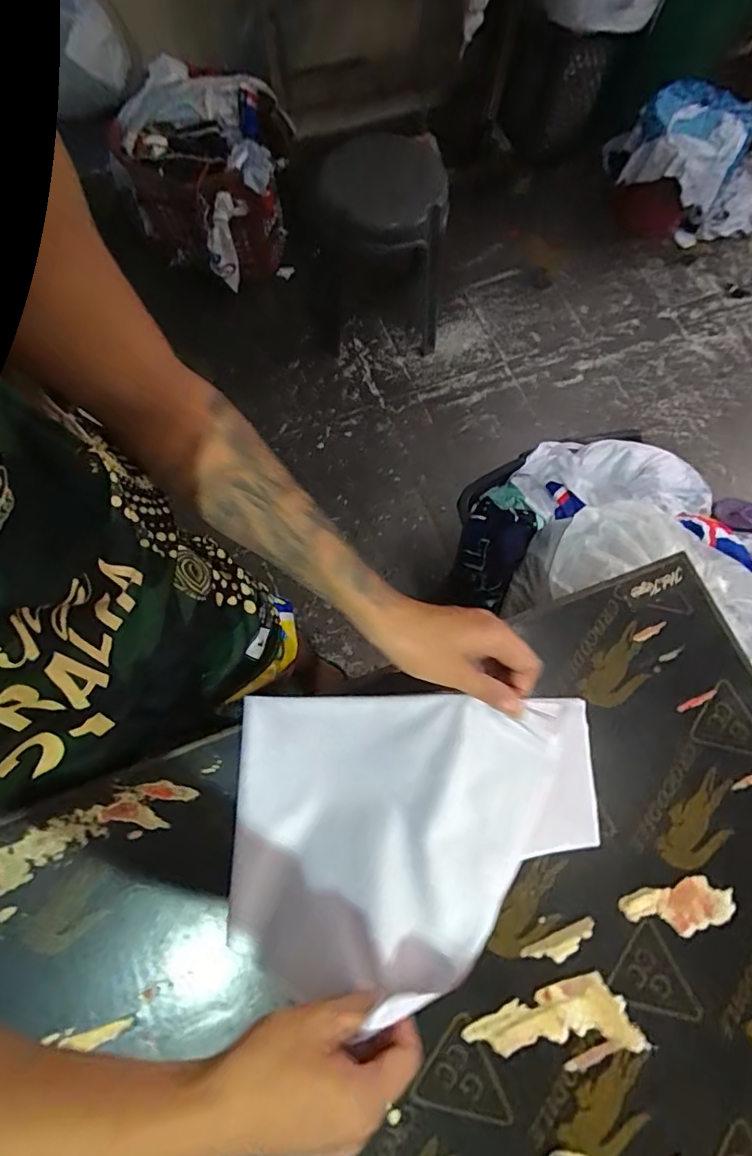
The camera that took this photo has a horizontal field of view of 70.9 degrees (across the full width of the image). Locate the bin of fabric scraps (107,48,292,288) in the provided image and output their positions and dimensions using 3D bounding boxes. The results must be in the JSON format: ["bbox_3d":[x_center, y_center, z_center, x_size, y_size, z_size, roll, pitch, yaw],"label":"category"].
[{"bbox_3d":[-0.450,-1.046,1.434,0.374,0.396,0.351,10,73,0],"label":"bin of fabric scraps"}]

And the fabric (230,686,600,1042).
[{"bbox_3d":[0.004,0.221,0.431,0.326,0.091,0.246,-7,70,24],"label":"fabric"}]

